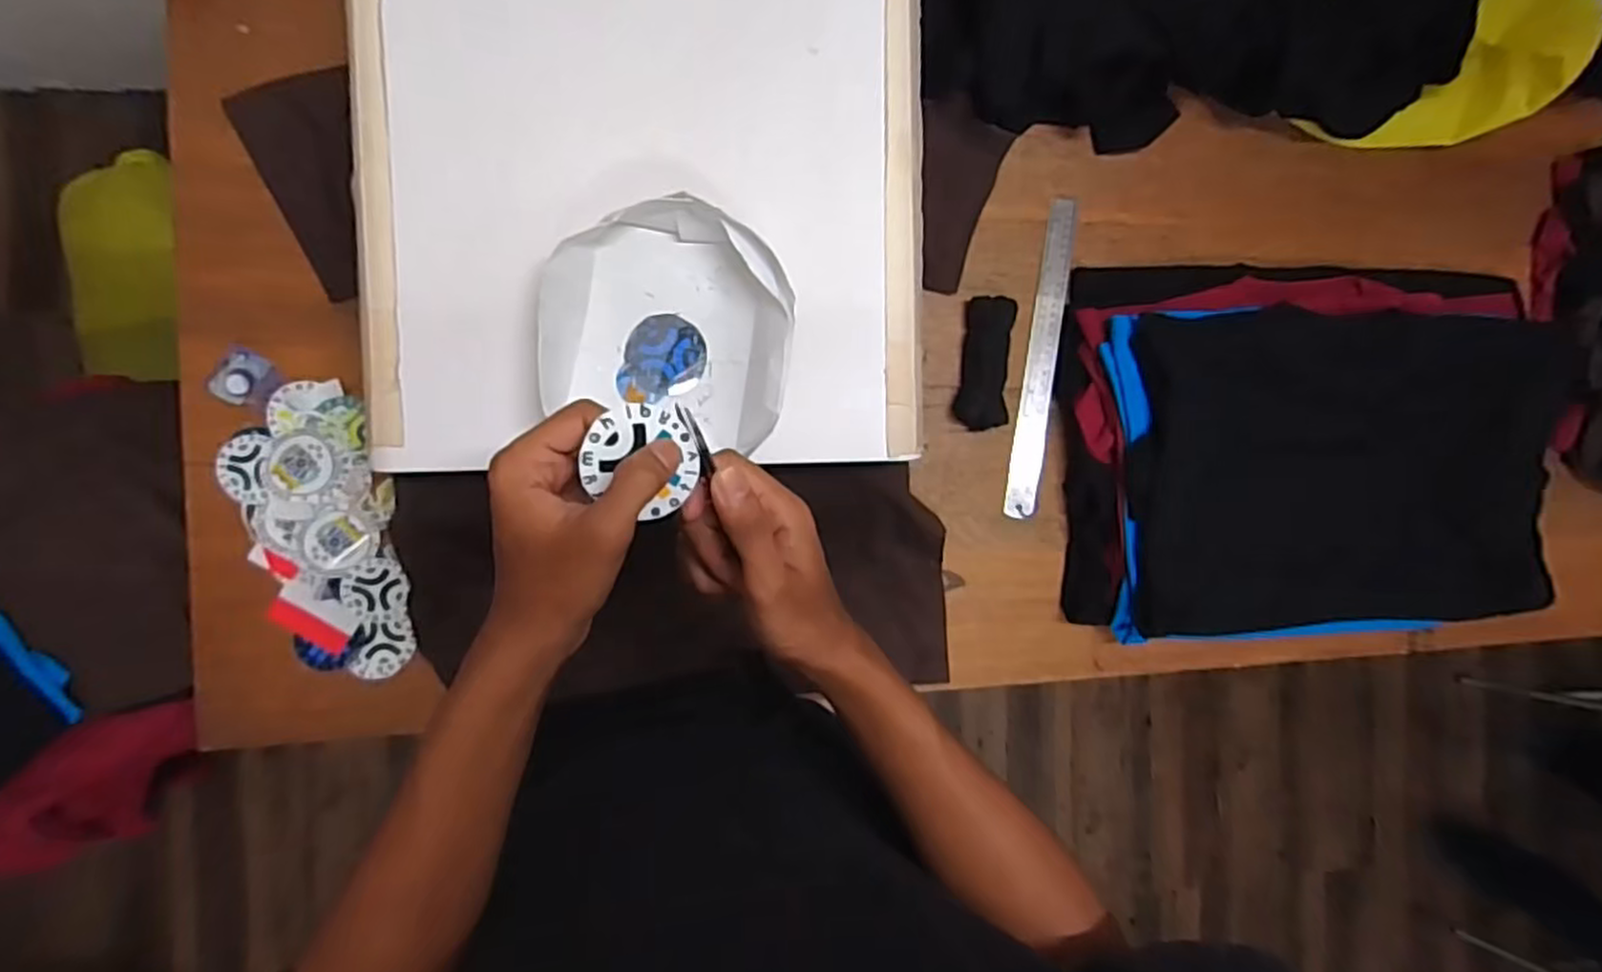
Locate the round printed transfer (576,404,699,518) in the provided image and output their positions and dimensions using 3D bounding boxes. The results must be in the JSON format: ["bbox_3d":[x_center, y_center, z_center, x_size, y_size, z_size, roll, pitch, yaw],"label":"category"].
[{"bbox_3d":[-0.076,-0.013,0.365,0.053,0.004,0.051,-5,108,-16],"label":"round printed transfer"}]

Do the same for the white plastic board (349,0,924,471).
[{"bbox_3d":[-0.105,-0.269,0.537,0.396,0.020,0.498,-1,91,-10],"label":"white plastic board"}]

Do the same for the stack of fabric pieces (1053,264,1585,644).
[{"bbox_3d":[0.532,-0.037,0.771,0.527,0.069,0.369,0,91,-10],"label":"stack of fabric pieces"}]

